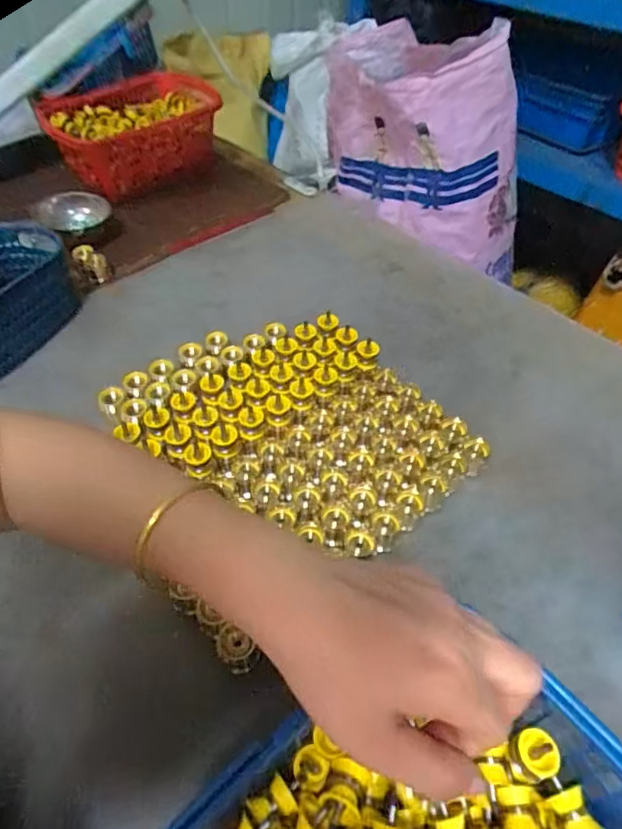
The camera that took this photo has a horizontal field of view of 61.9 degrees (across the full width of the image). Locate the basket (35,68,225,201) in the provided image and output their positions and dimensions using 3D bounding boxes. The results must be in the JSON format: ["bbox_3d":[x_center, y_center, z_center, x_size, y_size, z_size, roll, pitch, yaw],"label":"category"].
[{"bbox_3d":[-0.302,-0.491,0.913,0.295,0.115,0.207,-34,58,-27],"label":"basket"}]

